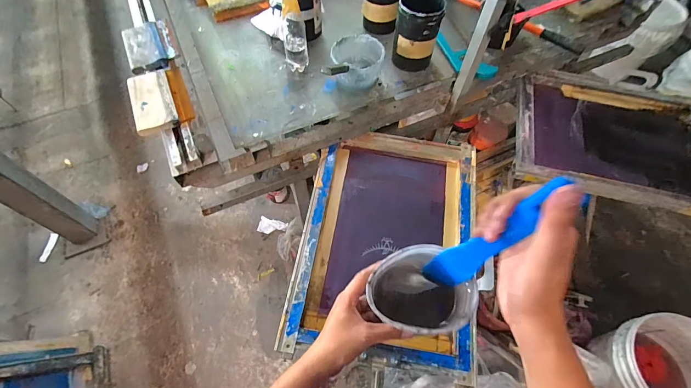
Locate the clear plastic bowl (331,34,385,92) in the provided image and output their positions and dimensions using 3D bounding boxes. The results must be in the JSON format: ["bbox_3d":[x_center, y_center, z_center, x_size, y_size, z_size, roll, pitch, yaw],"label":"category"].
[{"bbox_3d":[0.030,-0.327,0.823,0.119,0.076,0.125,0,60,-1],"label":"clear plastic bowl"}]

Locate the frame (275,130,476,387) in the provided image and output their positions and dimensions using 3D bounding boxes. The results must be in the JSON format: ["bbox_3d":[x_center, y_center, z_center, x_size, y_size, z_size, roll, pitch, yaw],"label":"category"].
[{"bbox_3d":[0.099,0.100,0.778,0.399,0.052,0.549,10,63,3],"label":"frame"}]

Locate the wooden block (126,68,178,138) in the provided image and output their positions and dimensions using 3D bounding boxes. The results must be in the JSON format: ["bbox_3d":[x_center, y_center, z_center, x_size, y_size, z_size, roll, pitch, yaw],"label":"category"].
[{"bbox_3d":[-0.444,-0.213,0.766,0.088,0.037,0.170,-21,62,-13],"label":"wooden block"}]

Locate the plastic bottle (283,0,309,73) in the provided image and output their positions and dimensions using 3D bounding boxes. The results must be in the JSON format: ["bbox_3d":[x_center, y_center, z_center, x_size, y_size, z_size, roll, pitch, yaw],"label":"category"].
[{"bbox_3d":[-0.126,-0.401,0.790,0.057,0.212,0.063,-8,60,-5],"label":"plastic bottle"}]

